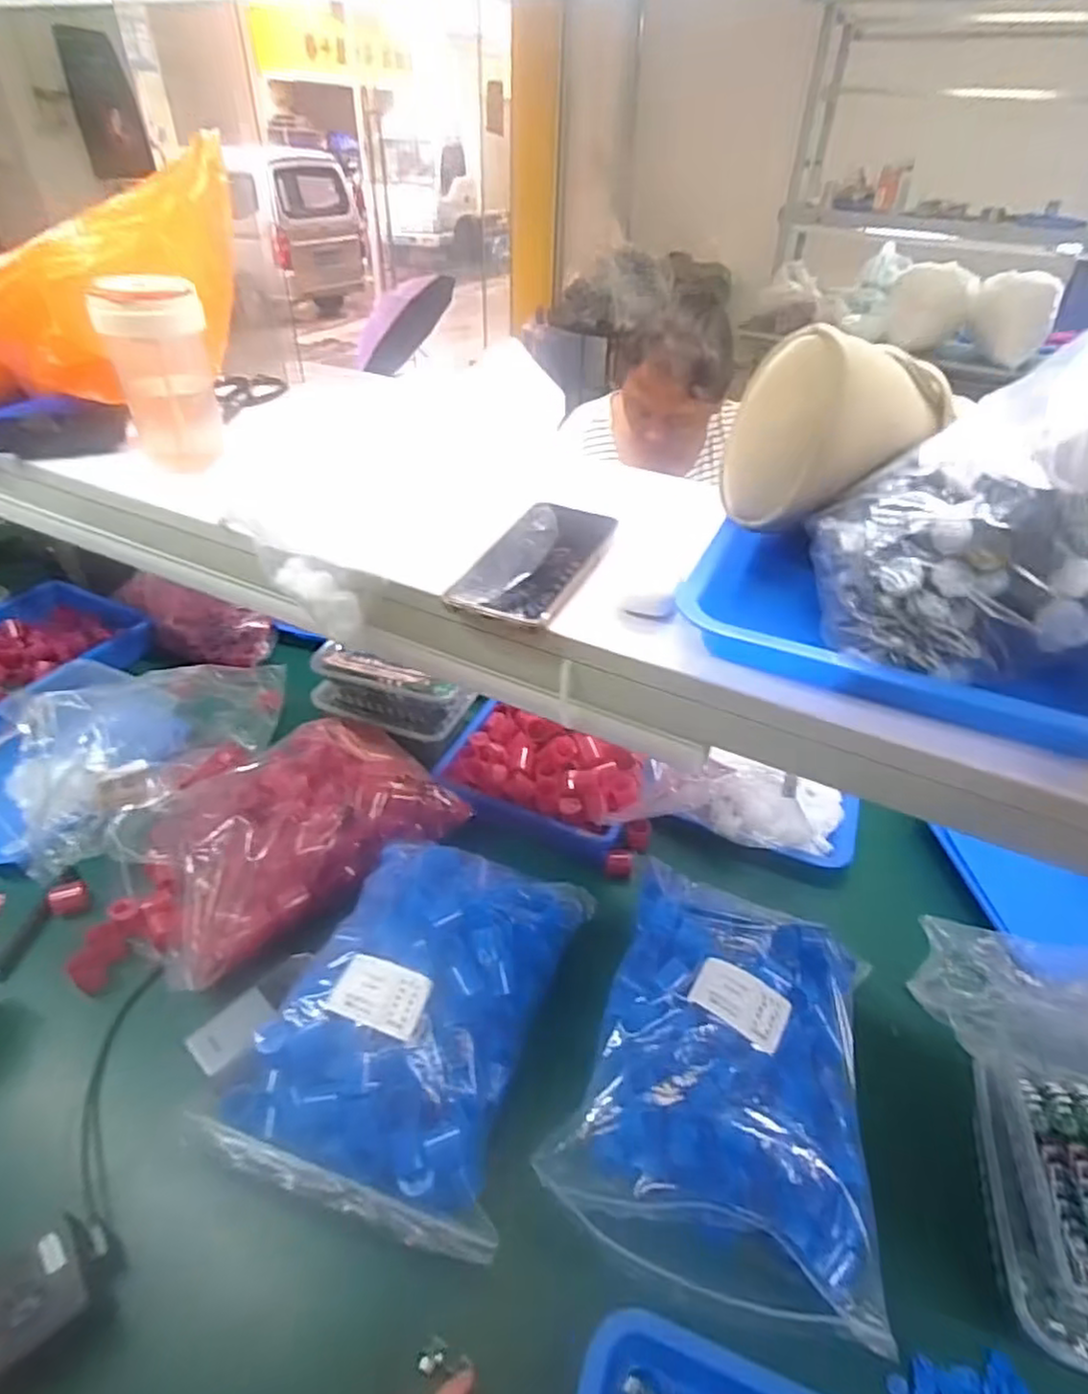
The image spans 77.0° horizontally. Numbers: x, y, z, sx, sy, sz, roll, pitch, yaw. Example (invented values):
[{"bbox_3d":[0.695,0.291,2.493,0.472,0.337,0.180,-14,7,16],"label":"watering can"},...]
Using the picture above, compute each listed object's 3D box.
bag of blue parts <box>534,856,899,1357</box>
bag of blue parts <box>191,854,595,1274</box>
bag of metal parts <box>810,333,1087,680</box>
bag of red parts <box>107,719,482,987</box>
[{"bbox_3d":[0.174,0.324,0.603,0.265,0.108,0.318,18,42,17],"label":"bag of blue parts"},{"bbox_3d":[-0.127,0.264,0.625,0.268,0.092,0.325,12,41,11],"label":"bag of blue parts"},{"bbox_3d":[0.287,-0.129,0.397,0.257,0.194,0.184,-25,47,-29],"label":"bag of metal parts"},{"bbox_3d":[-0.298,0.147,0.792,0.356,0.102,0.256,-23,46,-27],"label":"bag of red parts"}]

